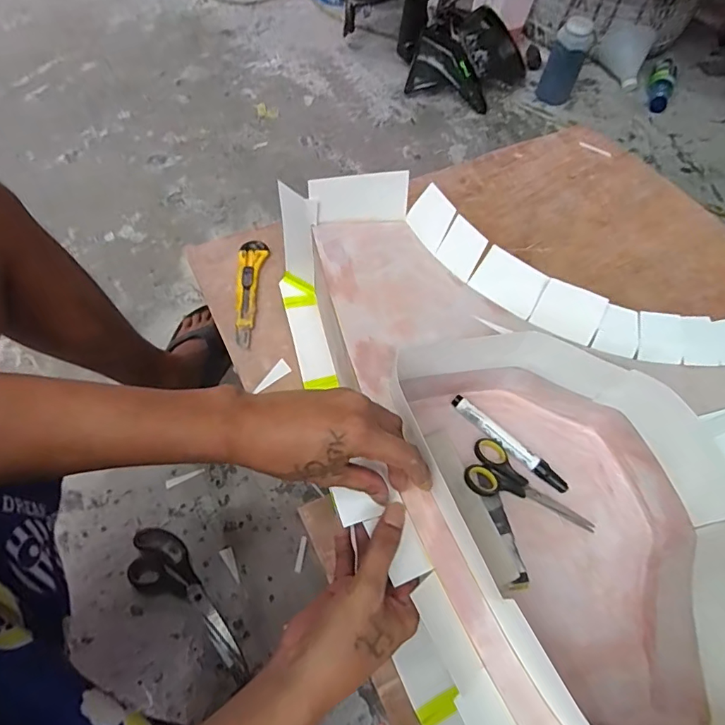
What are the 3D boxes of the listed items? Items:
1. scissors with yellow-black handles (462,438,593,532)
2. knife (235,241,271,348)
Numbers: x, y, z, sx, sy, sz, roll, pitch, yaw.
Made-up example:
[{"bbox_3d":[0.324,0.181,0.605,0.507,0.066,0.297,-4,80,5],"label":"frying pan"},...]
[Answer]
[{"bbox_3d":[0.173,0.122,0.482,0.136,0.023,0.062,17,61,4],"label":"scissors with yellow-black handles"},{"bbox_3d":[-0.151,-0.096,0.637,0.036,0.012,0.166,0,61,-5],"label":"knife"}]

